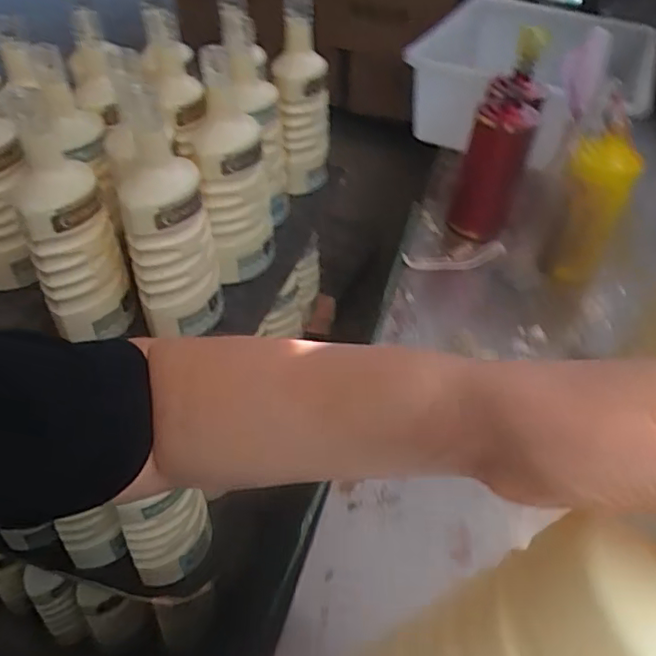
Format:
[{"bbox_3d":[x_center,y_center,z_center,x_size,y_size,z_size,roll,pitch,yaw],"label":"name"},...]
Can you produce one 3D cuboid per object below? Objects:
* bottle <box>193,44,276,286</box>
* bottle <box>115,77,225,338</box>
[{"bbox_3d":[-0.097,-0.161,0.630,0.068,0.237,0.065,-4,43,-4],"label":"bottle"},{"bbox_3d":[-0.154,-0.099,0.556,0.084,0.226,0.067,-11,44,-11],"label":"bottle"}]

